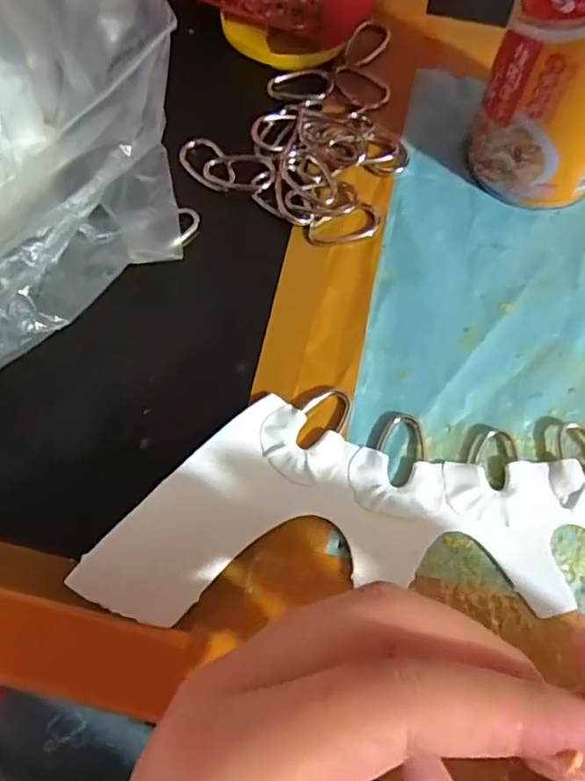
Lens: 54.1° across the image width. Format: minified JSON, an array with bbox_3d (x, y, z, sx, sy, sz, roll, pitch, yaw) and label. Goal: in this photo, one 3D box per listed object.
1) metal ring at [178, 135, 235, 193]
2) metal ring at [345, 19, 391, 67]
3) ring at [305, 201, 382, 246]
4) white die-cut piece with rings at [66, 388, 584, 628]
[{"bbox_3d":[-0.041,-0.108,0.273,0.019,0.004,0.032,-28,71,-9],"label":"metal ring"},{"bbox_3d":[0.039,-0.184,0.302,0.019,0.004,0.033,36,74,14],"label":"metal ring"},{"bbox_3d":[0.024,-0.075,0.262,0.035,0.004,0.018,-22,70,-6],"label":"ring"},{"bbox_3d":[0.042,0.040,0.212,0.221,0.014,0.077,-2,69,1],"label":"white die-cut piece with rings"}]

